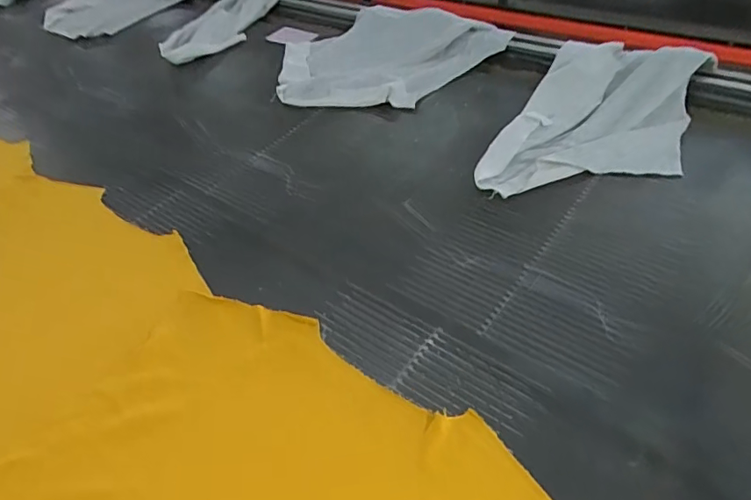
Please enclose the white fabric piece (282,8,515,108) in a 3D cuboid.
[{"bbox_3d":[0.044,-0.457,1.189,0.526,0.064,0.481,-7,43,0],"label":"white fabric piece"}]

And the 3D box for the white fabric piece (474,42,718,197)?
[{"bbox_3d":[0.357,-0.213,0.840,0.260,0.047,0.439,19,49,25],"label":"white fabric piece"}]

